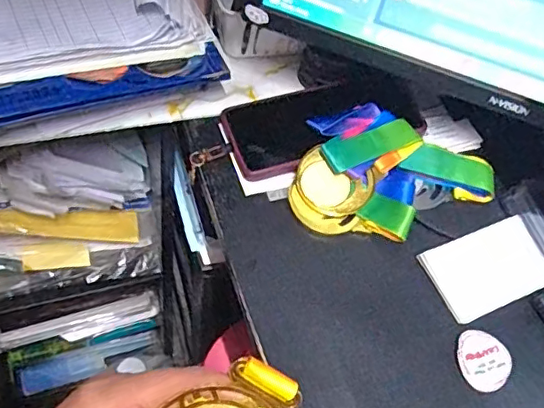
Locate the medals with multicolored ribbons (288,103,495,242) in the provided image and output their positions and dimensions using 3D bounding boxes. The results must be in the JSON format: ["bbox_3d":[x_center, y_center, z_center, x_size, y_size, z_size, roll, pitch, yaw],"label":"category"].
[{"bbox_3d":[0.102,-0.026,0.462,0.160,0.030,0.108,7,55,0],"label":"medals with multicolored ribbons"}]

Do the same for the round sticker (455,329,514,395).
[{"bbox_3d":[0.149,0.109,0.394,0.040,0.004,0.042,2,55,-3],"label":"round sticker"}]

